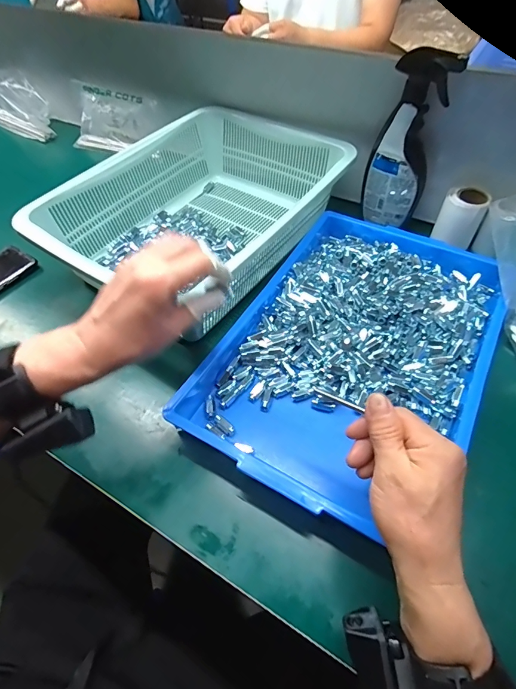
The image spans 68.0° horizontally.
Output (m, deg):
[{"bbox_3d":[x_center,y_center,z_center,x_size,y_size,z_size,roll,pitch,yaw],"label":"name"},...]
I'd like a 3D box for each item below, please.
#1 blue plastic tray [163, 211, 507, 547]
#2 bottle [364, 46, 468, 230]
[{"bbox_3d":[0.128,-0.003,0.483,0.278,0.061,0.427,25,58,20],"label":"blue plastic tray"},{"bbox_3d":[0.214,-0.287,0.562,0.085,0.224,0.053,7,53,8],"label":"bottle"}]

